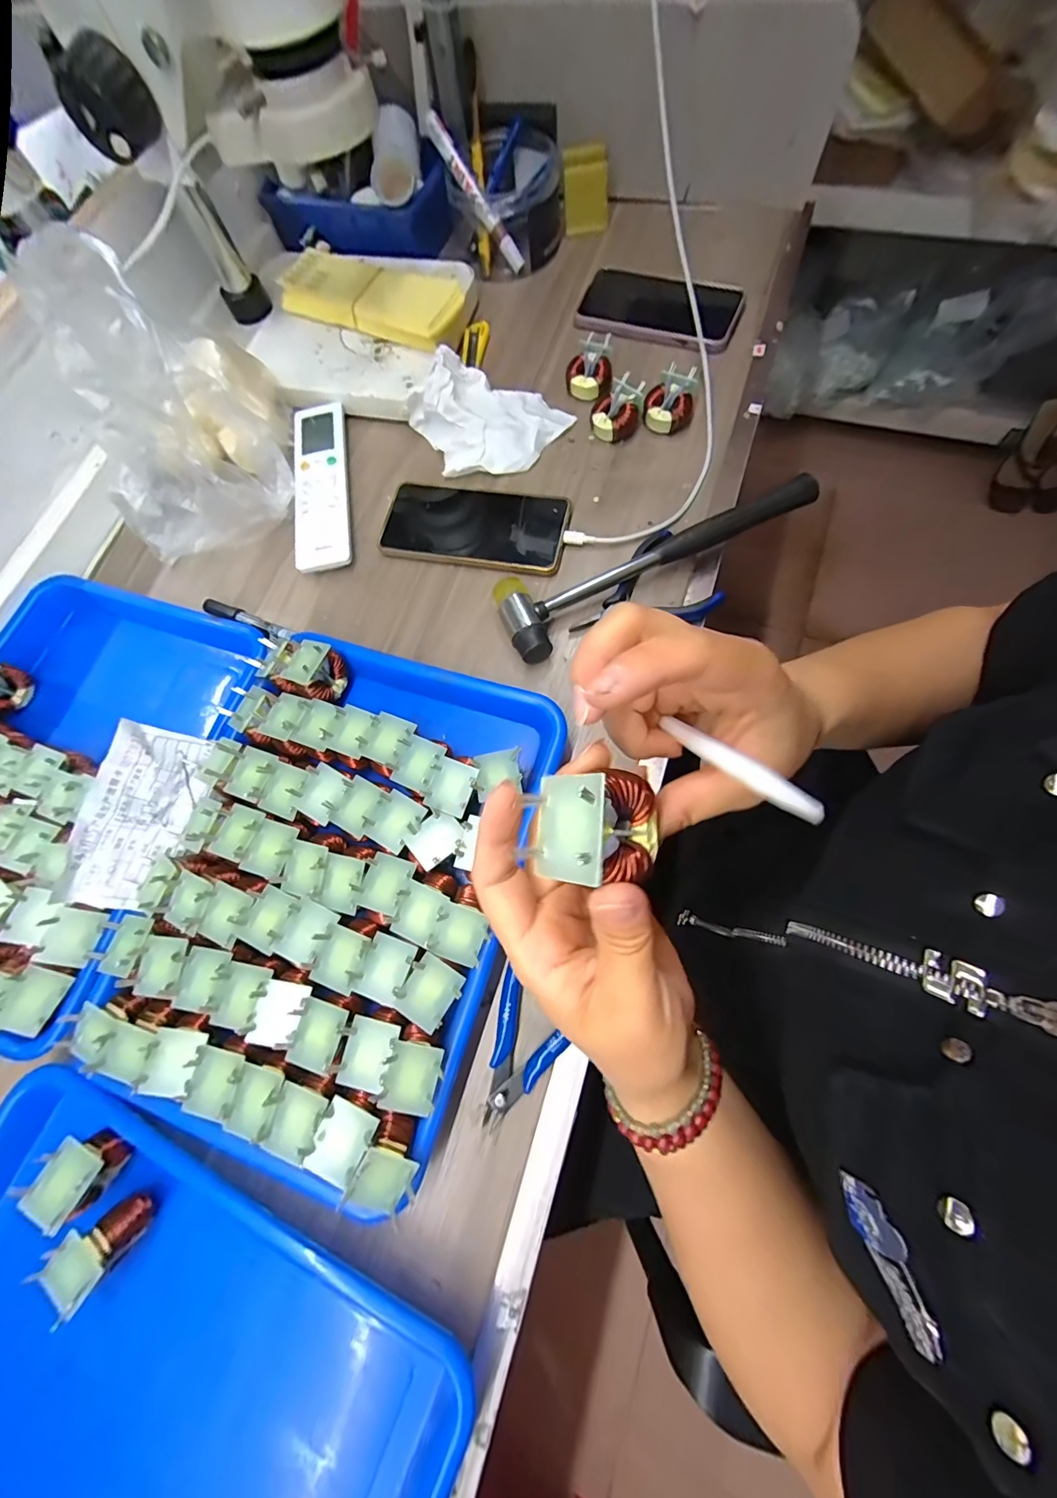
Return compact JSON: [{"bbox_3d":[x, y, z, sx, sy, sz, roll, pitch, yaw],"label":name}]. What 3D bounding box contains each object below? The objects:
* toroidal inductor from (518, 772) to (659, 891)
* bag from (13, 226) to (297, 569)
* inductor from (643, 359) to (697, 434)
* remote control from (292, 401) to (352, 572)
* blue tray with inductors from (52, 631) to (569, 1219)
[{"bbox_3d":[0.024,0.027,0.170,0.031,0.040,0.036,-1,85,41],"label":"toroidal inductor"},{"bbox_3d":[-0.287,-0.276,0.378,0.137,0.157,0.176,-17,73,-1],"label":"bag"},{"bbox_3d":[0.130,-0.318,0.434,0.043,0.032,0.045,22,76,12],"label":"inductor"},{"bbox_3d":[-0.196,-0.249,0.448,0.051,0.021,0.192,-10,72,2],"label":"remote control"},{"bbox_3d":[-0.130,0.085,0.325,0.240,0.055,0.325,15,75,10],"label":"blue tray with inductors"}]

